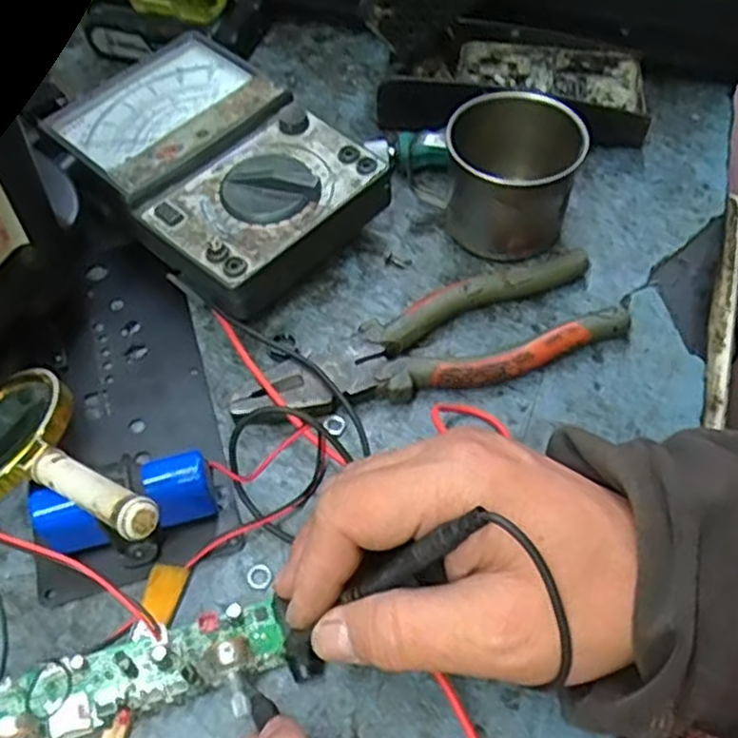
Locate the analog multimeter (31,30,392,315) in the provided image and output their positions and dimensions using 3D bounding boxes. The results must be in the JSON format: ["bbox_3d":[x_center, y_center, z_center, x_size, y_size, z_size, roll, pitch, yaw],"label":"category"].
[{"bbox_3d":[-0.086,-0.109,0.410,0.109,0.052,0.172,-39,65,-22],"label":"analog multimeter"}]

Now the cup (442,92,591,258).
[{"bbox_3d":[0.072,-0.100,0.397,0.067,0.060,0.068,17,58,11],"label":"cup"}]

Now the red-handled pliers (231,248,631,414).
[{"bbox_3d":[0.028,-0.015,0.371,0.189,0.016,0.058,-17,58,-11],"label":"red-handled pliers"}]

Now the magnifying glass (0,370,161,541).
[{"bbox_3d":[-0.129,0.037,0.298,0.147,0.017,0.065,12,52,43],"label":"magnifying glass"}]

